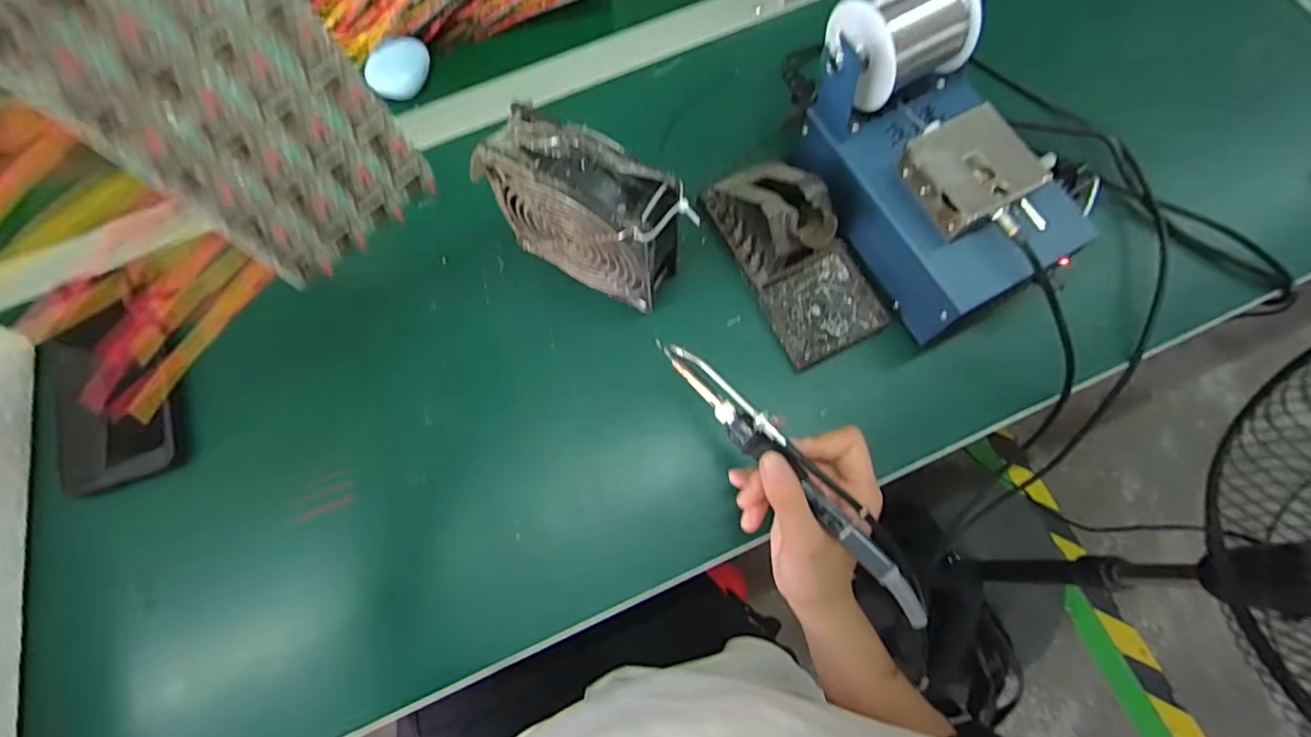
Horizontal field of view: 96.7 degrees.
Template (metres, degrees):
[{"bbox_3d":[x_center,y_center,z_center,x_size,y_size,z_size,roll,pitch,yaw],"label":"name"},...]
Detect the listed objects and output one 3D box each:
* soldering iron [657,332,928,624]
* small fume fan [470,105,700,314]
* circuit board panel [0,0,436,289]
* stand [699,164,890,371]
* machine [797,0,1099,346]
[{"bbox_3d":[0.077,0.059,0.337,0.018,0.026,0.208,-41,77,-10],"label":"soldering iron"},{"bbox_3d":[-0.042,-0.101,0.398,0.125,0.122,0.050,25,75,9],"label":"small fume fan"},{"bbox_3d":[-0.181,-0.112,0.268,0.102,0.166,0.011,-43,68,-9],"label":"circuit board panel"},{"bbox_3d":[0.102,-0.090,0.415,0.077,0.066,0.154,-27,74,-7],"label":"stand"},{"bbox_3d":[0.189,-0.143,0.394,0.115,0.121,0.206,-30,74,-8],"label":"machine"}]

